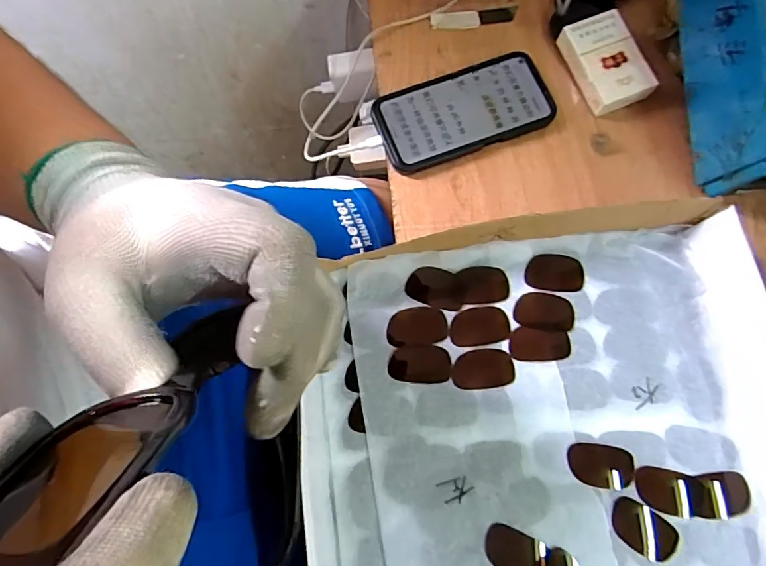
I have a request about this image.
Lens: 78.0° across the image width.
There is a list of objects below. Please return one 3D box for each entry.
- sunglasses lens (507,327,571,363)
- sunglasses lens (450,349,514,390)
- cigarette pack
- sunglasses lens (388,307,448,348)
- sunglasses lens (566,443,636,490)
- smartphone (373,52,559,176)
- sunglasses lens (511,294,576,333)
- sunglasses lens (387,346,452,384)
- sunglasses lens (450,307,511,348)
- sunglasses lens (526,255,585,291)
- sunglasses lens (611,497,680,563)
[{"bbox_3d":[0.130,0.052,0.391,0.049,0.004,0.027,7,76,2],"label":"sunglasses lens"},{"bbox_3d":[0.081,0.070,0.385,0.050,0.004,0.031,-5,76,-1],"label":"sunglasses lens"},{"bbox_3d":[0.214,-0.211,0.452,0.062,0.019,0.089,-21,77,-5],"label":"cigarette pack"},{"bbox_3d":[0.028,0.037,0.392,0.049,0.004,0.031,-5,76,-1],"label":"sunglasses lens"},{"bbox_3d":[0.170,0.142,0.367,0.050,0.005,0.032,6,76,2],"label":"sunglasses lens"},{"bbox_3d":[0.077,-0.164,0.452,0.163,0.012,0.080,-20,77,-4],"label":"smartphone"},{"bbox_3d":[0.136,0.025,0.398,0.050,0.004,0.032,1,76,1],"label":"sunglasses lens"},{"bbox_3d":[0.031,0.066,0.385,0.050,0.004,0.030,3,76,2],"label":"sunglasses lens"},{"bbox_3d":[0.080,0.036,0.392,0.049,0.004,0.030,-10,76,-2],"label":"sunglasses lens"},{"bbox_3d":[0.146,-0.009,0.403,0.049,0.004,0.031,2,76,1],"label":"sunglasses lens"},{"bbox_3d":[0.197,0.187,0.357,0.047,0.007,0.032,29,78,7],"label":"sunglasses lens"}]

